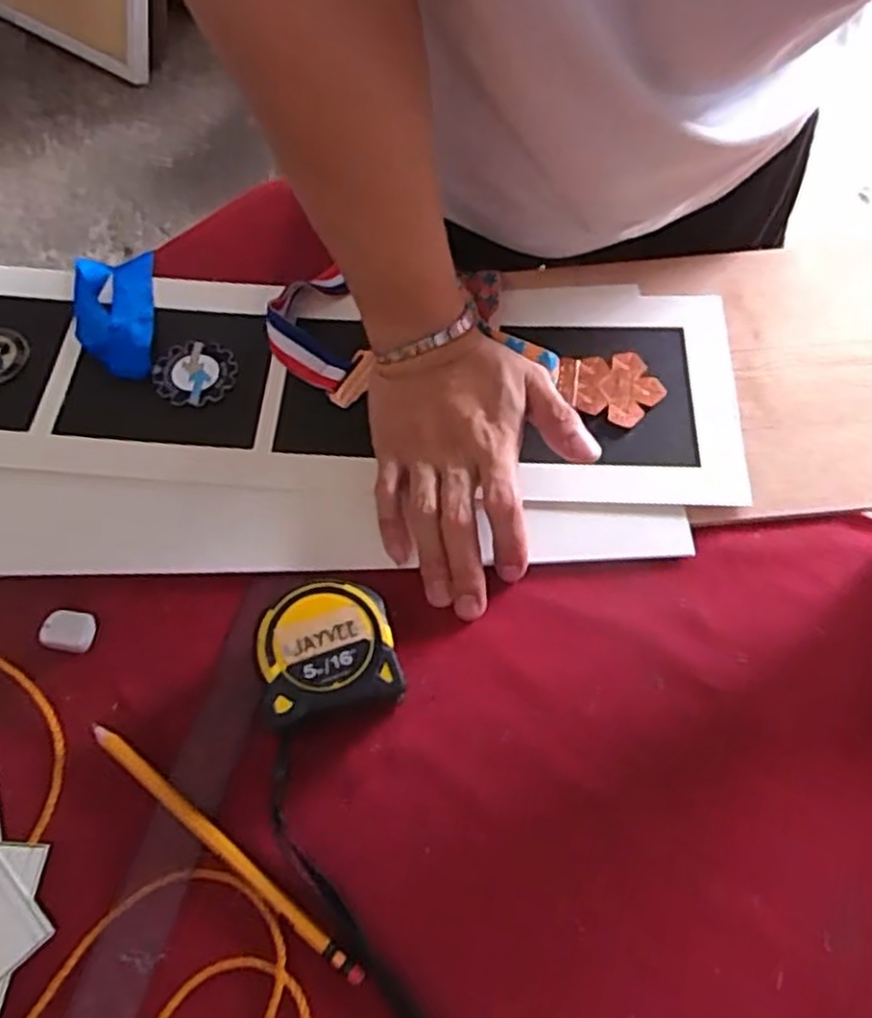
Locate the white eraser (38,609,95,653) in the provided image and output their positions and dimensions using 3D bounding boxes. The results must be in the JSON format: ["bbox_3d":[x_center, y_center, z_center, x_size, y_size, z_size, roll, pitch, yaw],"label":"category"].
[{"bbox_3d":[-0.189,0.062,0.393,0.024,0.007,0.021,9,63,4],"label":"white eraser"}]

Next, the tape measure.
[{"bbox_3d":[-0.053,0.070,0.374,0.062,0.034,0.061,-14,64,-8],"label":"tape measure"}]

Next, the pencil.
[{"bbox_3d":[-0.097,0.151,0.342,0.164,0.005,0.008,35,68,16],"label":"pencil"}]

